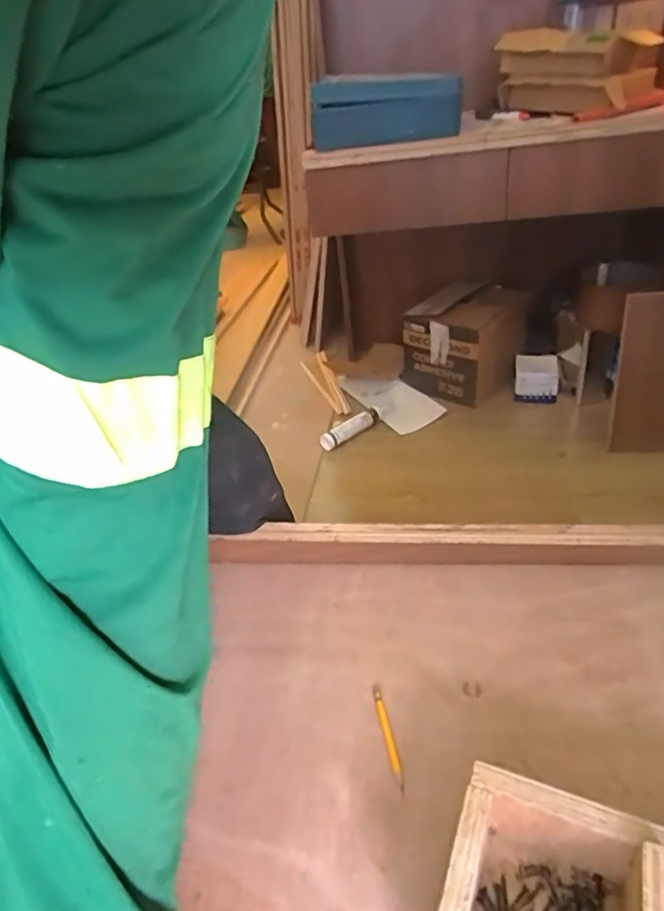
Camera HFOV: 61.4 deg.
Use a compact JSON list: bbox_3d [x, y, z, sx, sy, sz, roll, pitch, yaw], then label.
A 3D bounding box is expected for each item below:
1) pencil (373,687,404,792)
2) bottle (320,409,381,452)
[{"bbox_3d":[0.054,0.271,0.541,0.008,0.009,0.103,-12,35,-6],"label":"pencil"},{"bbox_3d":[0.060,-0.086,1.676,0.218,0.052,0.065,-31,40,-16],"label":"bottle"}]

